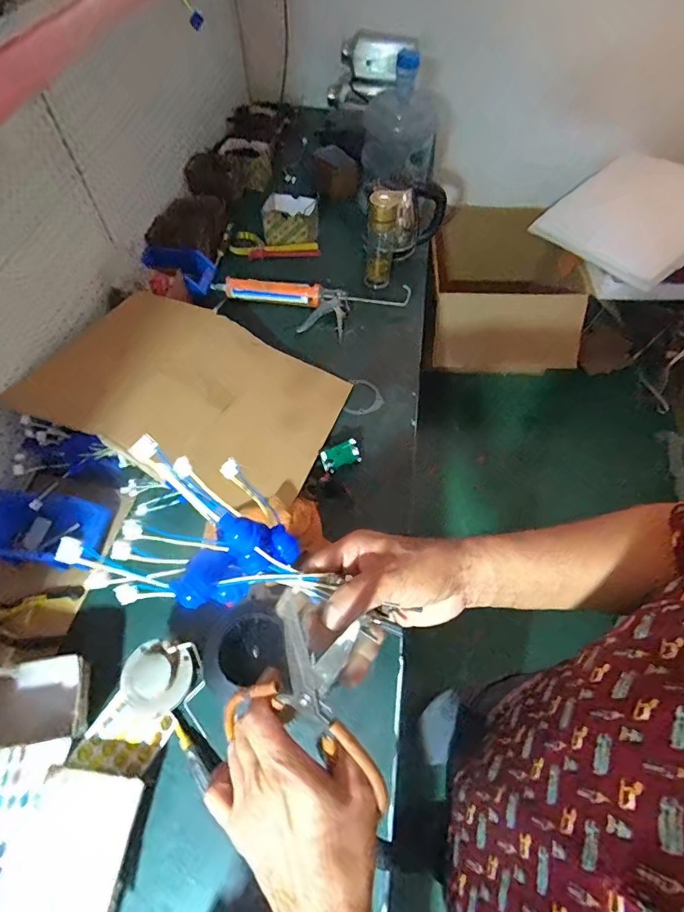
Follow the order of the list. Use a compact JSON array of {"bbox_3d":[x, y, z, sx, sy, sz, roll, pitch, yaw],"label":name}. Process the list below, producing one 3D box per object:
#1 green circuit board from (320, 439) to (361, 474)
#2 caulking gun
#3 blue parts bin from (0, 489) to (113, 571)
[{"bbox_3d":[-0.001,0.000,0.884,0.078,0.048,0.016,-22,20,-17],"label":"green circuit board"},{"bbox_3d":[-0.078,-0.393,1.124,0.495,0.050,0.142,3,58,1],"label":"caulking gun"},{"bbox_3d":[-0.530,0.129,0.781,0.189,0.087,0.127,8,58,5],"label":"blue parts bin"}]

